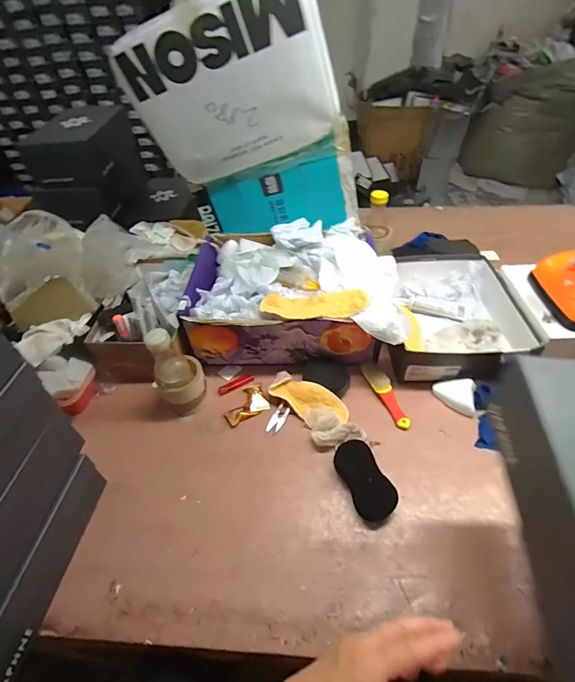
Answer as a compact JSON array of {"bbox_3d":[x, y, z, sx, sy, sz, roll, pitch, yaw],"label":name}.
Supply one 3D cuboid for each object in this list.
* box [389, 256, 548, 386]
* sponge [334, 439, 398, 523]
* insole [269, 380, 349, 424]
[{"bbox_3d":[0.367,-0.064,0.825,0.233,0.087,0.345,1,47,7],"label":"box"},{"bbox_3d":[0.125,0.225,0.617,0.061,0.027,0.126,-20,48,-13],"label":"sponge"},{"bbox_3d":[0.046,0.117,0.727,0.149,0.029,0.071,29,56,29],"label":"insole"}]

